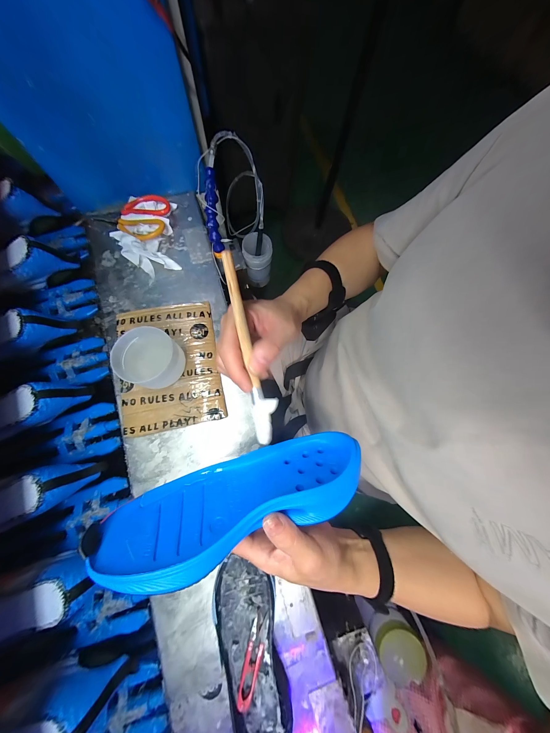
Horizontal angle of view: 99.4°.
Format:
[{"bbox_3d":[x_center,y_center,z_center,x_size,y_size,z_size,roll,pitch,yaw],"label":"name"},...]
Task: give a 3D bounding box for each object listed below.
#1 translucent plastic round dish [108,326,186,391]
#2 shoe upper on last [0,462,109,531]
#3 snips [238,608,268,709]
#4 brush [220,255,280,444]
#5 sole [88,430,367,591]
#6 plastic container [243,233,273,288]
[{"bbox_3d":[-0.210,-0.013,0.395,0.086,0.067,0.089,1,72,-3],"label":"translucent plastic round dish"},{"bbox_3d":[-0.399,0.205,0.374,0.213,0.095,0.082,-16,74,-9],"label":"shoe upper on last"},{"bbox_3d":[-0.029,0.410,0.329,0.022,0.010,0.107,14,77,2],"label":"snips"},{"bbox_3d":[-0.022,-0.012,0.221,0.025,0.010,0.181,-13,102,-4],"label":"brush"},{"bbox_3d":[-0.032,0.124,0.231,0.234,0.095,0.030,-18,117,-16],"label":"sole"},{"bbox_3d":[-0.043,-0.276,0.614,0.070,0.131,0.065,-3,72,-4],"label":"plastic container"}]

